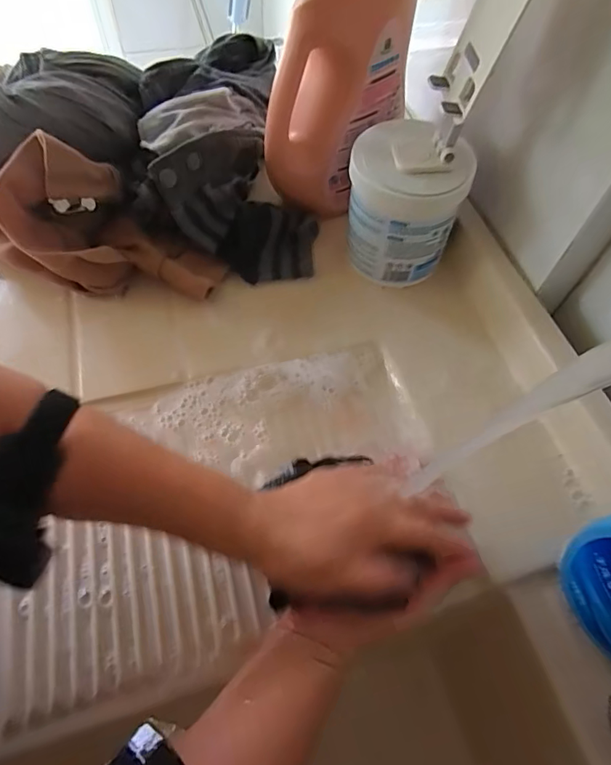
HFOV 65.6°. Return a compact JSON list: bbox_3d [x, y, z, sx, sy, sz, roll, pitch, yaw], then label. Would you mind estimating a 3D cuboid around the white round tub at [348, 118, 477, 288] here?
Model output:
[{"bbox_3d":[0.097,-0.175,0.481,0.104,0.140,0.096,1,60,-2],"label":"white round tub"}]

